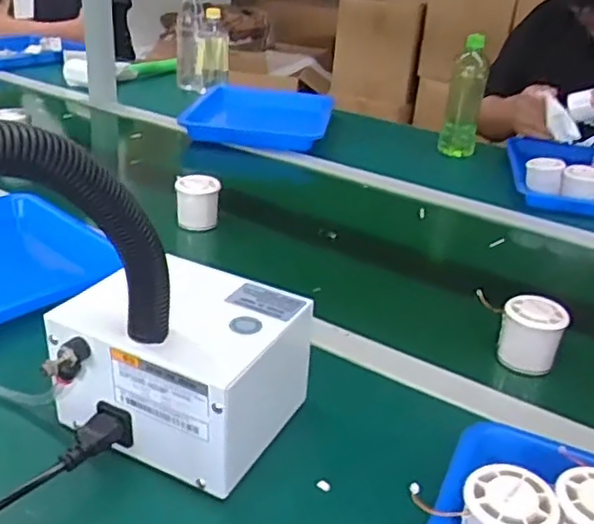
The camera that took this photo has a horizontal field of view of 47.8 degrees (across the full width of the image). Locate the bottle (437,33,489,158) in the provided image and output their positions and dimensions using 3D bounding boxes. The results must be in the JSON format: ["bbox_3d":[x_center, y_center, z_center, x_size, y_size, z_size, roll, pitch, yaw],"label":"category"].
[{"bbox_3d":[0.306,-0.300,1.219,0.069,0.192,0.069,9,27,10],"label":"bottle"}]

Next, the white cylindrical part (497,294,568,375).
[{"bbox_3d":[0.222,0.075,0.642,0.055,0.072,0.055,3,27,-2],"label":"white cylindrical part"}]

